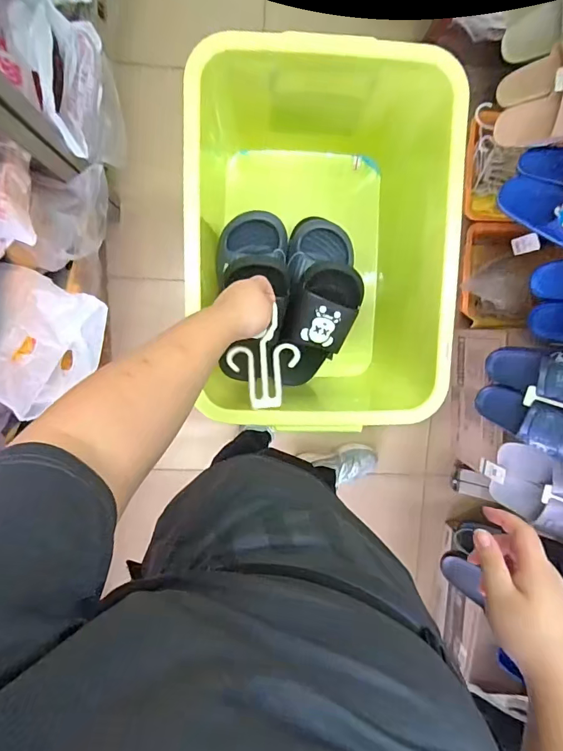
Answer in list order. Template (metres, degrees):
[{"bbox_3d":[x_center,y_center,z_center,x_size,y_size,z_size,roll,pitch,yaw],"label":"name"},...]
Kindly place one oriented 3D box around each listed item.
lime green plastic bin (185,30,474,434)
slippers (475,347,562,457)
[{"bbox_3d":[0.068,-0.196,0.733,0.405,0.357,0.538,-2,97,-4],"label":"lime green plastic bin"},{"bbox_3d":[0.550,0.050,0.871,0.083,0.287,0.206,8,95,-22],"label":"slippers"}]

